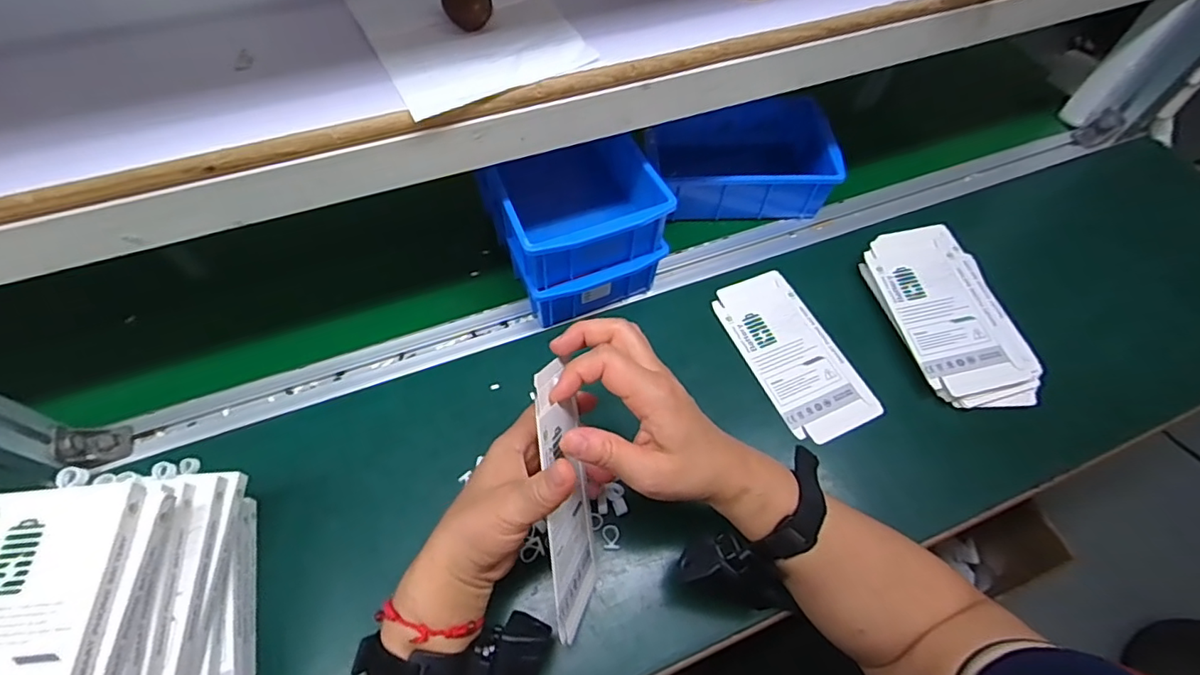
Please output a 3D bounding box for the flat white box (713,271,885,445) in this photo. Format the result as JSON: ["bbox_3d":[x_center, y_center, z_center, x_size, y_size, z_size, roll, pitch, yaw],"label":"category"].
[{"bbox_3d":[0.182,0.014,0.527,0.087,0.008,0.173,-21,62,-14],"label":"flat white box"}]

